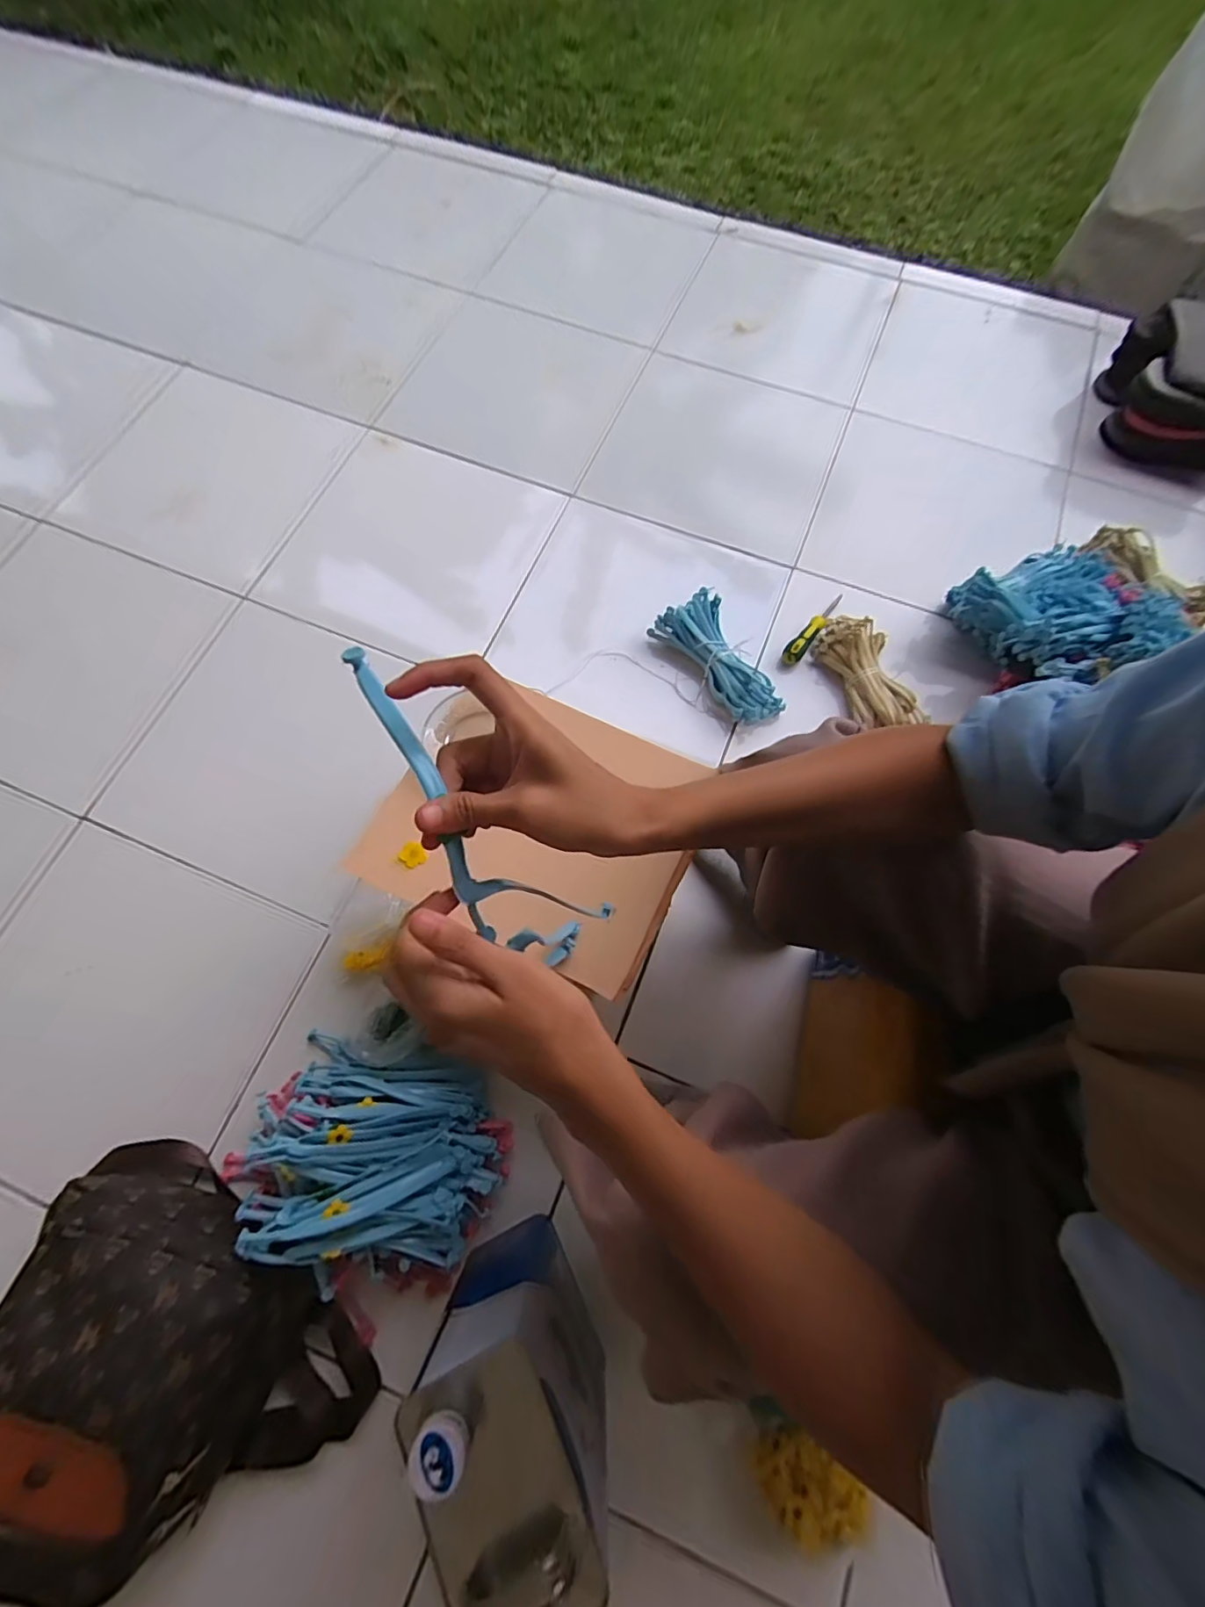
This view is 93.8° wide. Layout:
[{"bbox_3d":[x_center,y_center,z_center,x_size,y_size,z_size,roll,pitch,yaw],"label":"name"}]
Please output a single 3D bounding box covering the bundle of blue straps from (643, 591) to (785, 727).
[{"bbox_3d":[0.170,-0.211,0.834,0.094,0.052,0.212,-29,74,-10],"label":"bundle of blue straps"}]

